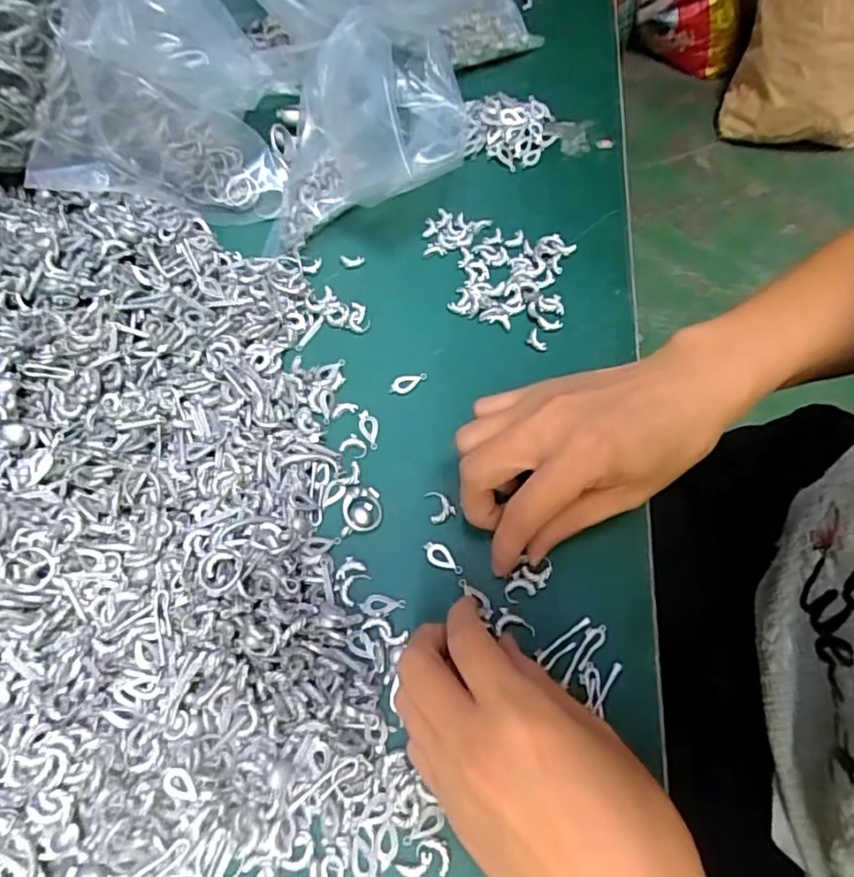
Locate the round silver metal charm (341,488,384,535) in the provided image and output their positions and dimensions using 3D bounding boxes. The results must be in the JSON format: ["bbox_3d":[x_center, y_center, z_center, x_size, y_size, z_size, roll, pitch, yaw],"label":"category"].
[{"bbox_3d":[-0.032,0.035,0.289,0.019,0.004,0.022,-4,66,-2],"label":"round silver metal charm"}]

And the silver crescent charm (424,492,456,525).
[{"bbox_3d":[0.005,0.032,0.291,0.013,0.004,0.016,-33,70,-14],"label":"silver crescent charm"}]

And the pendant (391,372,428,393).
[{"bbox_3d":[-0.010,-0.030,0.319,0.021,0.004,0.009,-13,67,-6],"label":"pendant"}]

